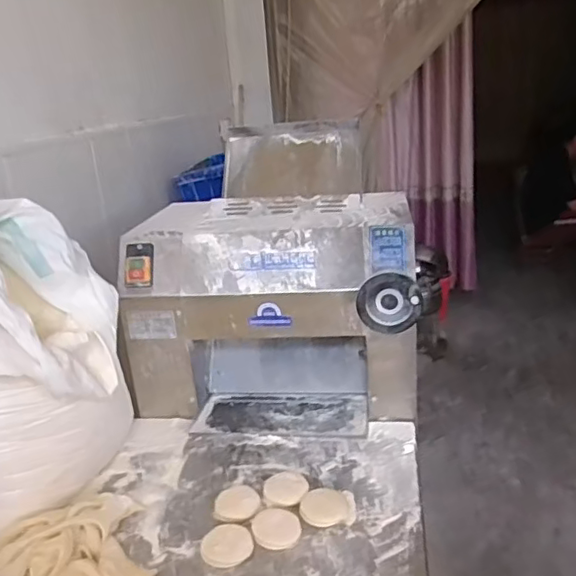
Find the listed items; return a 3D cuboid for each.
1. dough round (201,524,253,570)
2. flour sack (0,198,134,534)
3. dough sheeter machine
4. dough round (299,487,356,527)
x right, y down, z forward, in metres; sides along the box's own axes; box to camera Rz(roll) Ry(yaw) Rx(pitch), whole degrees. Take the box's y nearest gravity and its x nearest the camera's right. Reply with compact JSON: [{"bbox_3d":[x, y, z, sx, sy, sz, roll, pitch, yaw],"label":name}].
[{"bbox_3d":[-0.093,0.390,0.888,0.075,0.005,0.084,-13,20,-24],"label":"dough round"},{"bbox_3d":[-0.434,0.121,0.958,0.275,0.467,0.262,-4,19,0],"label":"flour sack"},{"bbox_3d":[0.003,-0.060,1.375,0.574,0.546,0.554,0,19,13],"label":"dough sheeter machine"},{"bbox_3d":[0.065,0.356,0.953,0.088,0.016,0.088,-4,19,1],"label":"dough round"}]

